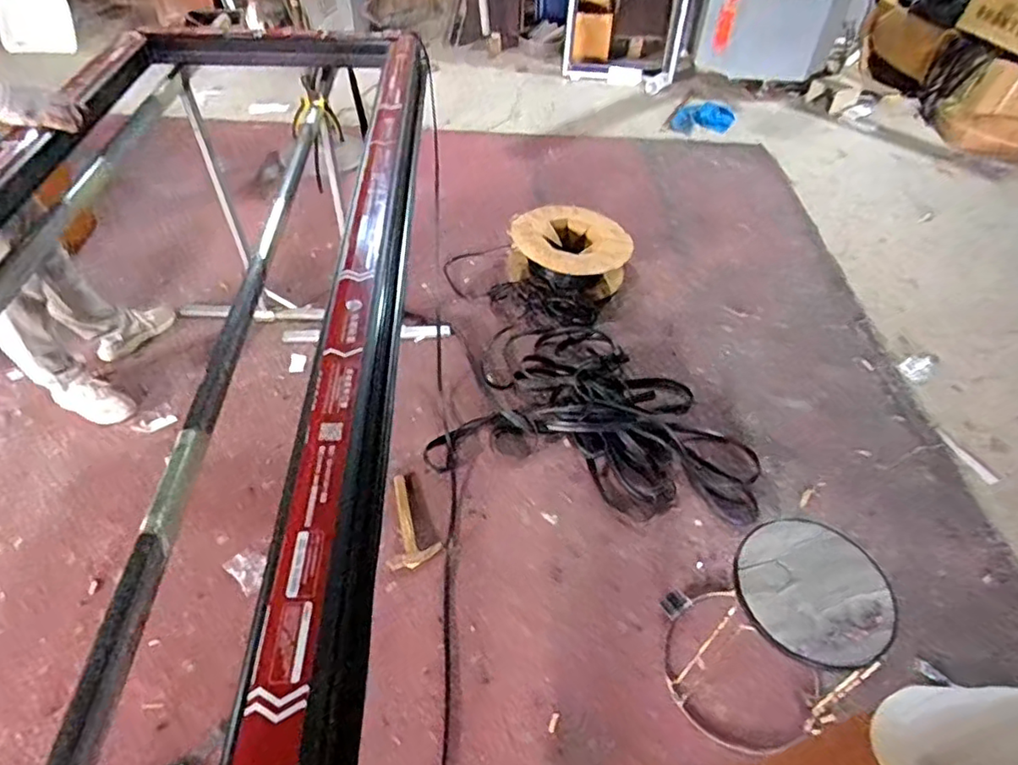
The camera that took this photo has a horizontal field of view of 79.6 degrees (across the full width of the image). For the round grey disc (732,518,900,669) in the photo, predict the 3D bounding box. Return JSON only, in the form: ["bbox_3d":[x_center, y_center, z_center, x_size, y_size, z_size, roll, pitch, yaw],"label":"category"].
[{"bbox_3d":[0.560,0.381,1.130,0.272,0.030,0.275,2,43,-2],"label":"round grey disc"}]

